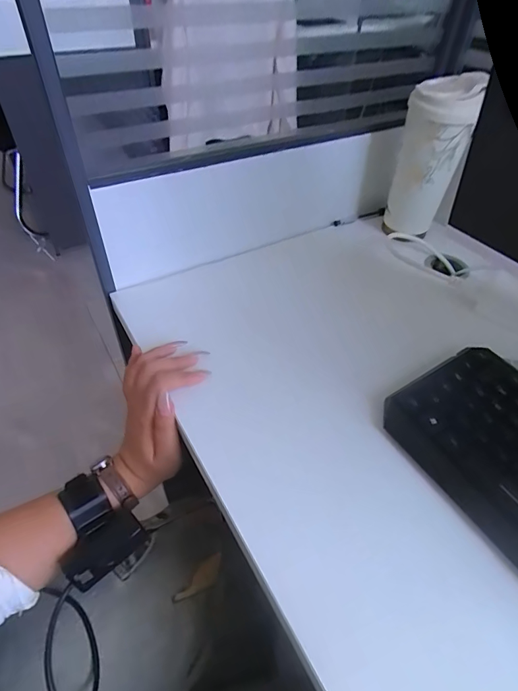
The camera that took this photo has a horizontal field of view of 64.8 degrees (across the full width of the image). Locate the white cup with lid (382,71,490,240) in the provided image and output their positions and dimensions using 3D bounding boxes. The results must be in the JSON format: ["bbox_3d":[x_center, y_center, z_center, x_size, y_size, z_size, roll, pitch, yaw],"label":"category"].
[{"bbox_3d":[0.219,-0.235,0.532,0.076,0.187,0.068,18,49,13],"label":"white cup with lid"}]

